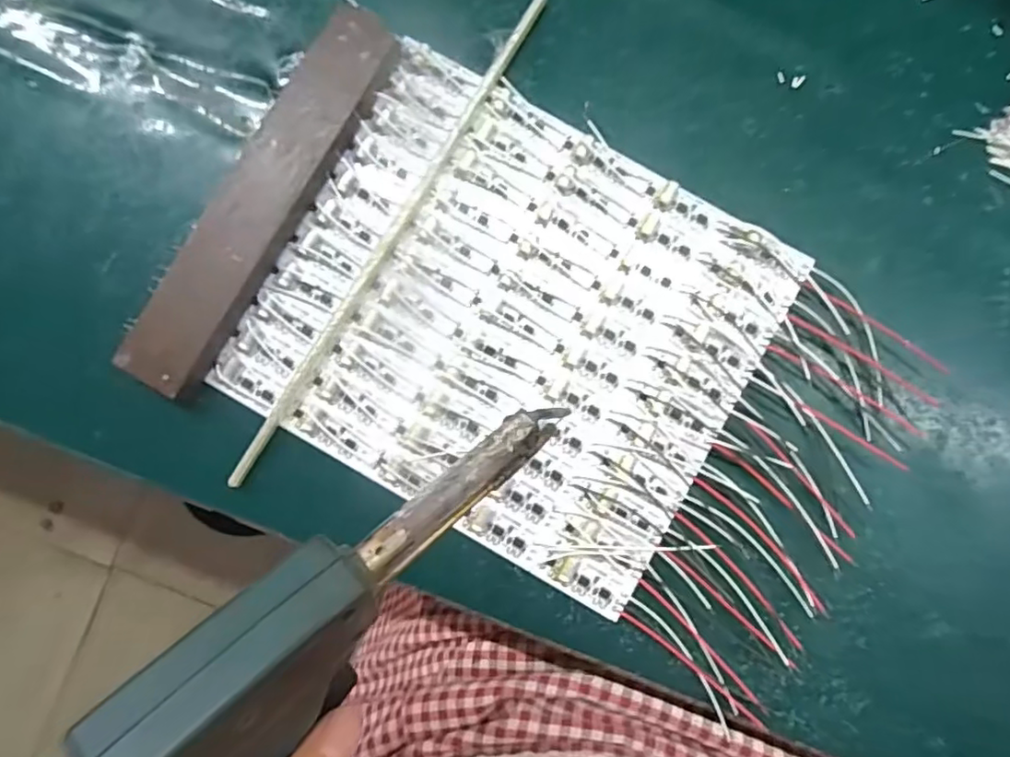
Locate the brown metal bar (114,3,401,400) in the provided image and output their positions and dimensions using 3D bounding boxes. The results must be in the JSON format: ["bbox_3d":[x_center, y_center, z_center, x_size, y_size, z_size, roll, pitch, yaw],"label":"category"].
[{"bbox_3d":[-0.113,-0.085,0.283,0.038,0.018,0.197,31,87,1],"label":"brown metal bar"}]

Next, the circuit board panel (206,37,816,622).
[{"bbox_3d":[0.003,-0.027,0.287,0.222,0.008,0.191,30,87,1],"label":"circuit board panel"}]

